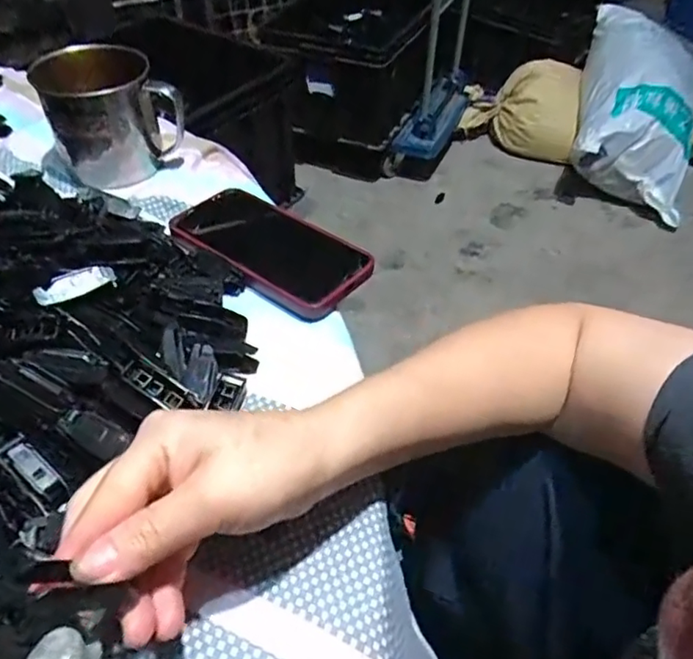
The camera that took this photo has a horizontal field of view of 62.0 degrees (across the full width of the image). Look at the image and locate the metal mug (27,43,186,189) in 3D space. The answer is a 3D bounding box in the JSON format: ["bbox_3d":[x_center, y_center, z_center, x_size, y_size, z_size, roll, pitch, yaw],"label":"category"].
[{"bbox_3d":[-0.208,-0.192,0.507,0.099,0.090,0.101,-24,53,-21],"label":"metal mug"}]

